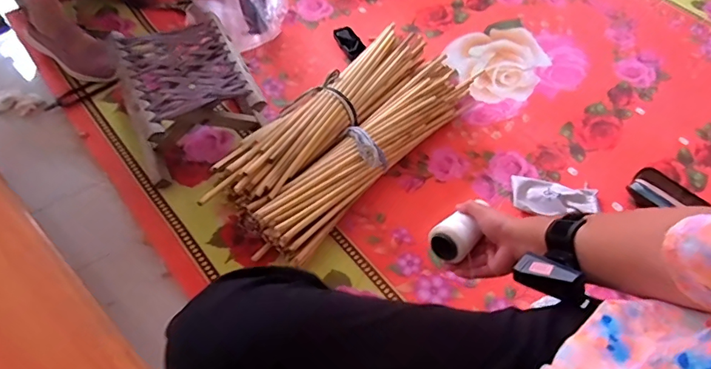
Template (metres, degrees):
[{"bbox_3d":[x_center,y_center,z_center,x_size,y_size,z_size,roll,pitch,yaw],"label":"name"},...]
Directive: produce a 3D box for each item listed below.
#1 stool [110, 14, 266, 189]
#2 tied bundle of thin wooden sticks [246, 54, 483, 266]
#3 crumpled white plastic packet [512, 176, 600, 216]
[{"bbox_3d":[-0.337,-0.174,0.952,0.241,0.167,0.279,-21,60,-17],"label":"stool"},{"bbox_3d":[0.049,-0.080,0.945,0.131,0.109,0.624,36,60,19],"label":"tied bundle of thin wooden sticks"},{"bbox_3d":[0.417,0.028,0.962,0.176,0.022,0.089,8,54,1],"label":"crumpled white plastic packet"}]

